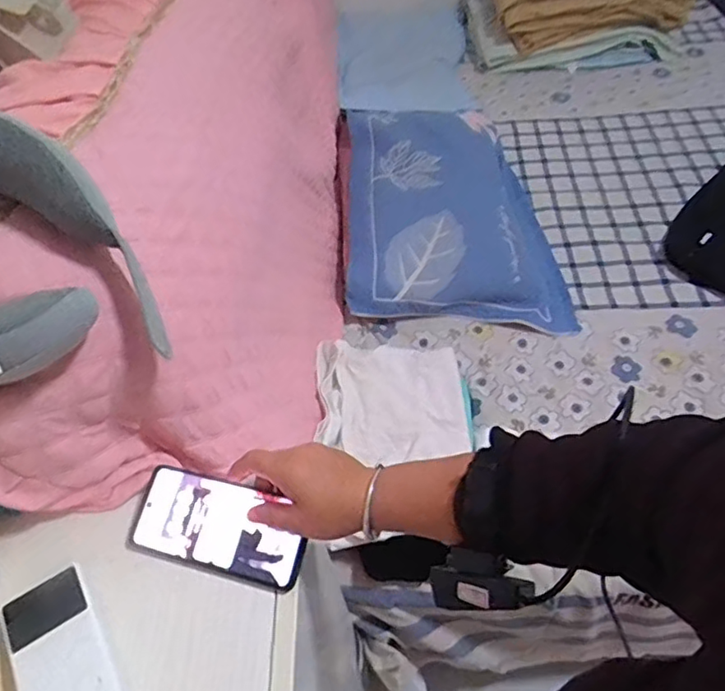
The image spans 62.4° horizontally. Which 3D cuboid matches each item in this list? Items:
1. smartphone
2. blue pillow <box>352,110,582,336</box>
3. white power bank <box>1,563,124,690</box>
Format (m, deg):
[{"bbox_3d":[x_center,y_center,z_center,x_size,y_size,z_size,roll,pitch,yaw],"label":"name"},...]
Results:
[{"bbox_3d":[-0.127,0.159,0.530,0.160,0.006,0.077,12,69,14],"label":"smartphone"},{"bbox_3d":[0.198,-0.333,1.368,0.452,0.158,0.663,-3,50,4],"label":"blue pillow"},{"bbox_3d":[-0.228,0.251,0.460,0.067,0.026,0.155,-30,54,-17],"label":"white power bank"}]

